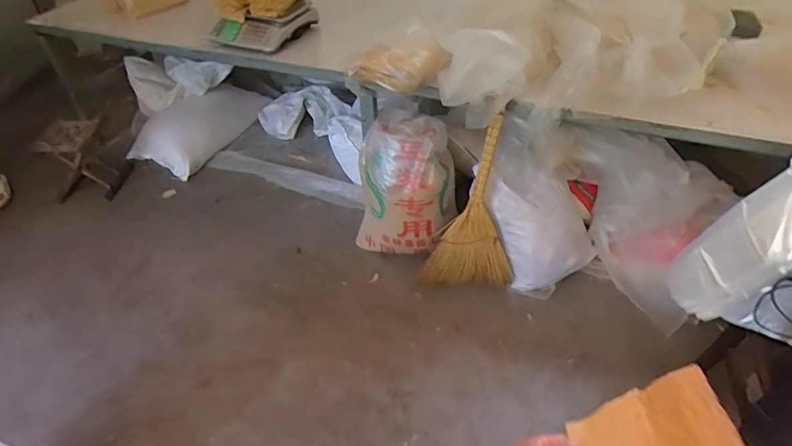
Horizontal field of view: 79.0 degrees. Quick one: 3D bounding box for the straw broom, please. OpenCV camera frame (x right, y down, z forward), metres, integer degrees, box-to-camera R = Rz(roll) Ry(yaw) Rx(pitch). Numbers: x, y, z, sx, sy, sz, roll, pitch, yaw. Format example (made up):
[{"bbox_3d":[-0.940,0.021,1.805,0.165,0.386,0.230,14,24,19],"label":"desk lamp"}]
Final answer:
[{"bbox_3d":[0.316,-0.048,1.732,0.312,0.704,0.136,19,25,22],"label":"straw broom"}]

